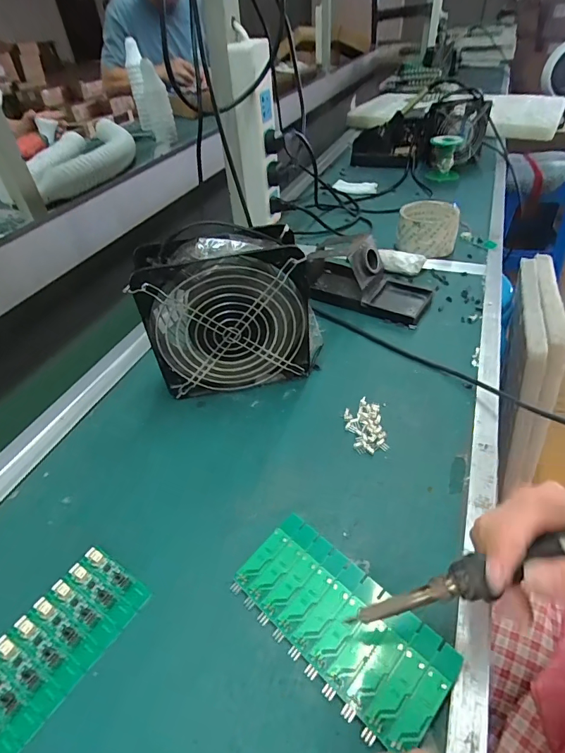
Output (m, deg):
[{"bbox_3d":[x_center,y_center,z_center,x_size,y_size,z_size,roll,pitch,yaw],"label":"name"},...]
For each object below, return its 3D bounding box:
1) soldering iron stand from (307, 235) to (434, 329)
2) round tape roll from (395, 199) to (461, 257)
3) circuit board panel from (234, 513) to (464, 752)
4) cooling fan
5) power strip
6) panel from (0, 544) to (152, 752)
[{"bbox_3d":[0.106,-0.132,0.517,0.163,0.066,0.080,23,50,25],"label":"soldering iron stand"},{"bbox_3d":[0.216,-0.222,0.613,0.083,0.059,0.083,5,43,12],"label":"round tape roll"},{"bbox_3d":[0.035,0.153,0.262,0.063,0.004,0.135,-40,52,-23],"label":"circuit board panel"},{"bbox_3d":[-0.048,-0.063,0.397,0.160,0.147,0.061,-9,44,-5],"label":"cooling fan"},{"bbox_3d":[-0.039,-0.318,0.552,0.061,0.207,0.045,-6,42,-1],"label":"power strip"},{"bbox_3d":[-0.157,0.181,0.261,0.064,0.004,0.137,25,51,26],"label":"panel"}]

